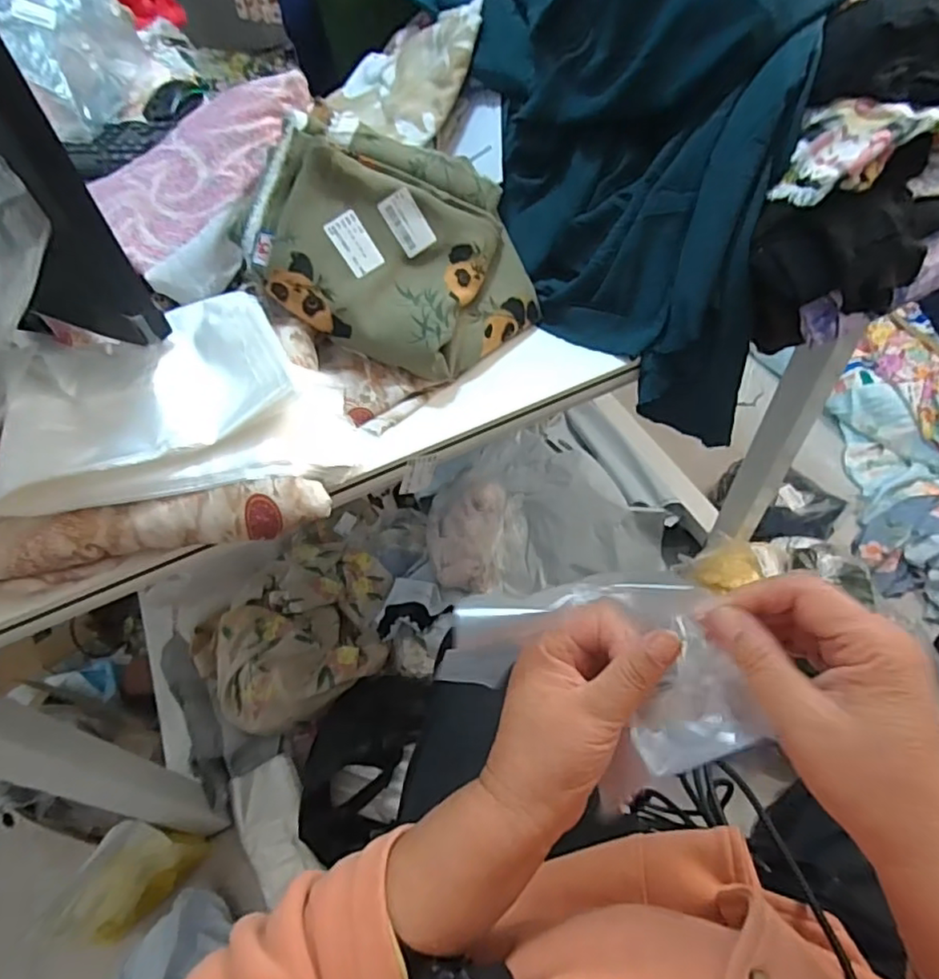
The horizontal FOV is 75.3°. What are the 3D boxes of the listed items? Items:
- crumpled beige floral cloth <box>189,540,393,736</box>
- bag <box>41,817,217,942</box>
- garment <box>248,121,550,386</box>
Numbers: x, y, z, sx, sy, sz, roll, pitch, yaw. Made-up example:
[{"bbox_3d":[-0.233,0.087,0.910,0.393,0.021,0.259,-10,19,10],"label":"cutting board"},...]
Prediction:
[{"bbox_3d":[-0.293,0.248,1.078,0.277,0.084,0.343,33,63,25],"label":"crumpled beige floral cloth"},{"bbox_3d":[-0.500,0.576,0.884,0.067,0.179,0.186,26,61,22],"label":"bag"},{"bbox_3d":[-0.055,-0.208,0.528,0.254,0.057,0.196,32,84,-14],"label":"garment"}]

